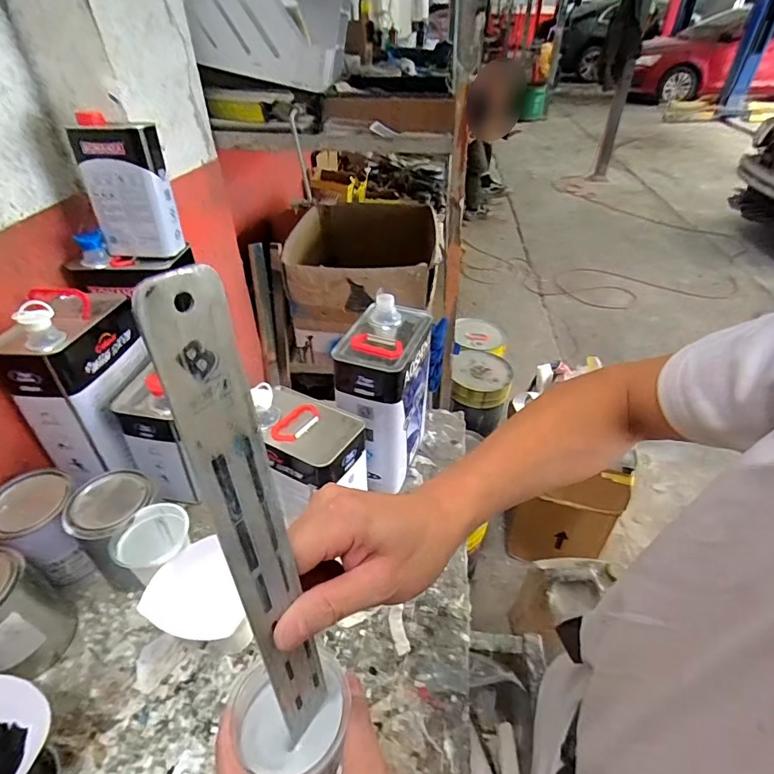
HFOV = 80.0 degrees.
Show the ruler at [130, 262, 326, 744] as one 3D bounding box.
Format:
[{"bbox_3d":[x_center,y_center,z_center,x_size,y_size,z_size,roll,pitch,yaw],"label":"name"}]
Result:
[{"bbox_3d":[-0.058,0.077,0.211,0.004,0.260,0.033,15,35,32],"label":"ruler"}]

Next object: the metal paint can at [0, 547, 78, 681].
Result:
[{"bbox_3d":[-0.448,0.271,0.539,0.093,0.145,0.106,18,42,21],"label":"metal paint can"}]

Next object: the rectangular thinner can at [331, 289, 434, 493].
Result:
[{"bbox_3d":[-0.004,0.011,0.746,0.111,0.260,0.173,13,40,15],"label":"rectangular thinner can"}]

